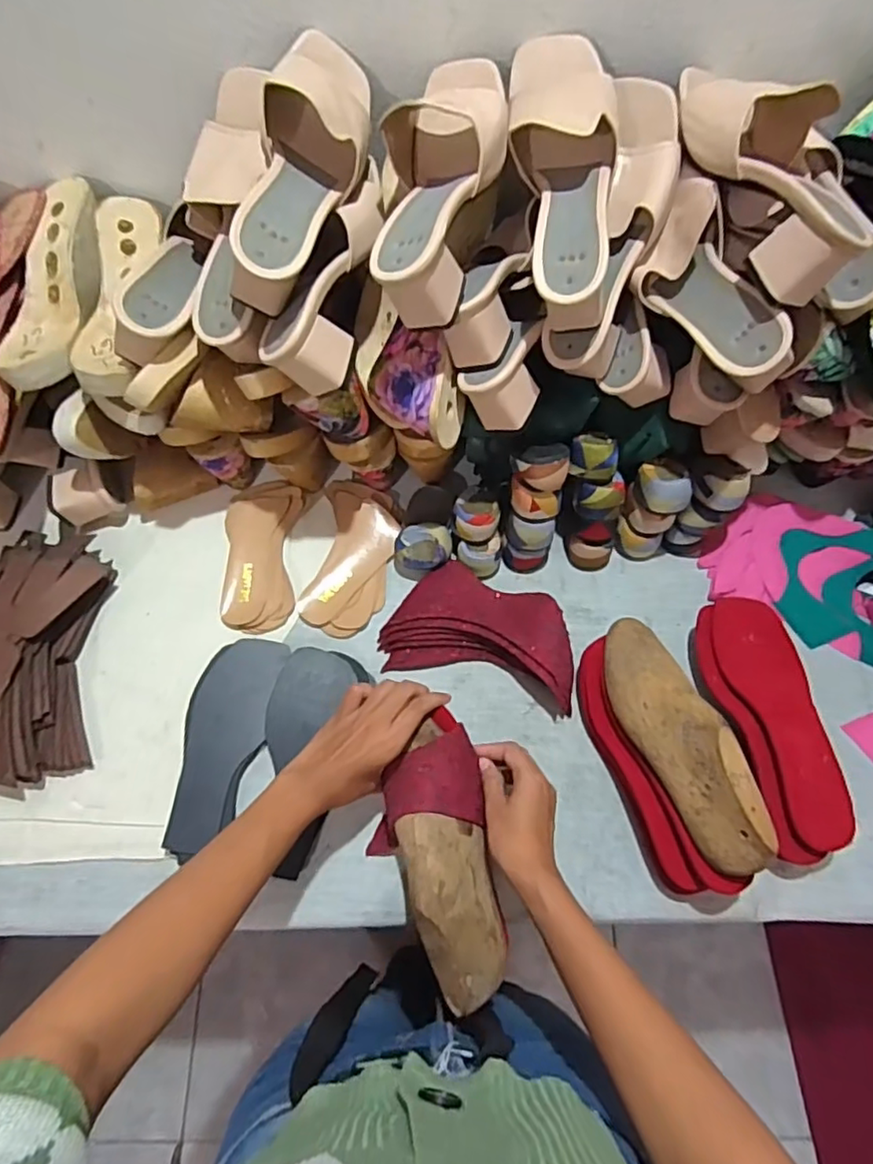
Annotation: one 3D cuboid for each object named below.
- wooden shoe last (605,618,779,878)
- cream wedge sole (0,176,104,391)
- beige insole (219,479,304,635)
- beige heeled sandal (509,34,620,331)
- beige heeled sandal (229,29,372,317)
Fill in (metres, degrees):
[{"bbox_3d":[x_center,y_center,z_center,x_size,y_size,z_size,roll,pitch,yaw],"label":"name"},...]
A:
[{"bbox_3d":[0.215,0.135,0.554,0.063,0.082,0.240,-18,54,-7],"label":"wooden shoe last"},{"bbox_3d":[-0.374,-0.285,0.596,0.085,0.054,0.221,5,68,3],"label":"cream wedge sole"},{"bbox_3d":[-0.200,-0.034,0.700,0.082,0.012,0.180,2,69,1],"label":"beige insole"},{"bbox_3d":[0.107,-0.336,0.505,0.084,0.090,0.232,-4,85,-2],"label":"beige heeled sandal"},{"bbox_3d":[-0.103,-0.328,0.493,0.080,0.096,0.233,9,68,4],"label":"beige heeled sandal"}]

